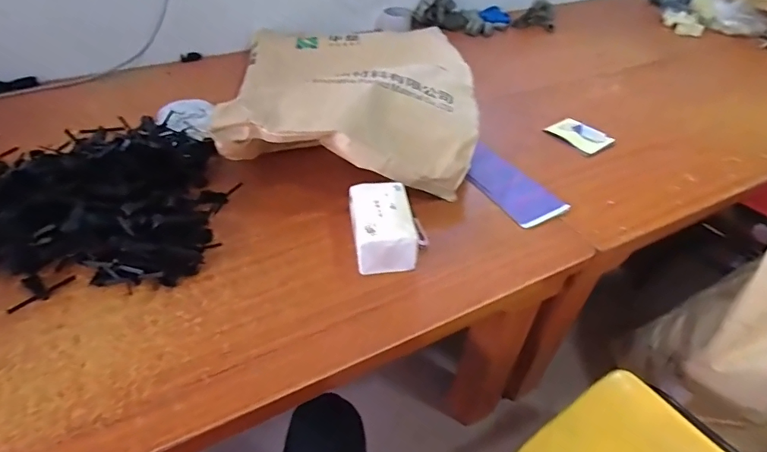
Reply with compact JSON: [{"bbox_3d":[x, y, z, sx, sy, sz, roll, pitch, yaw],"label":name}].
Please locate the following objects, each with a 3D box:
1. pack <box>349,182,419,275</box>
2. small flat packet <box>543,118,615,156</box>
[{"bbox_3d":[-0.003,0.001,0.724,0.094,0.083,0.137,-4,43,-8],"label":"pack"},{"bbox_3d":[0.432,-0.201,1.012,0.093,0.010,0.118,-28,51,-30],"label":"small flat packet"}]

